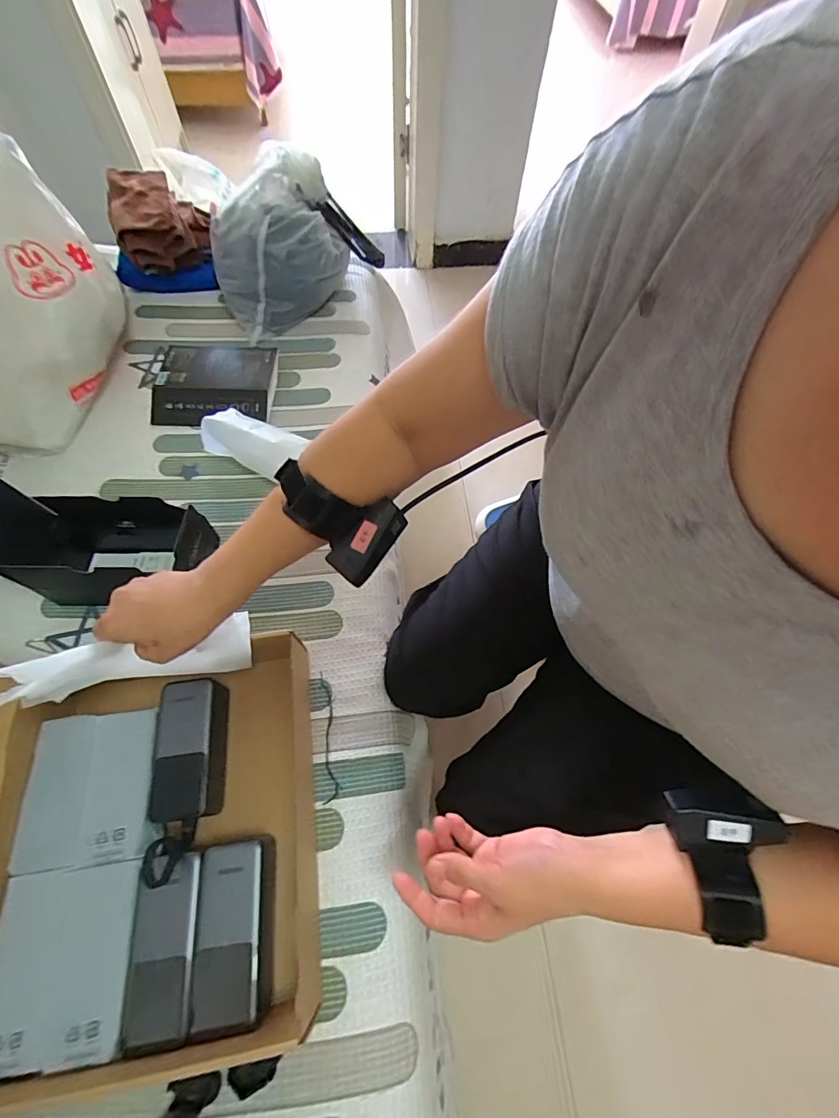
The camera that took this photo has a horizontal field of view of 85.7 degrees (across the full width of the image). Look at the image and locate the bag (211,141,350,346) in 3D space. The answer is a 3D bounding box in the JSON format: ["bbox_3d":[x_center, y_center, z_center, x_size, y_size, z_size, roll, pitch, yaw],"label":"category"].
[{"bbox_3d":[-0.250,-0.560,0.802,0.227,0.179,0.242,-14,64,-10],"label":"bag"}]

